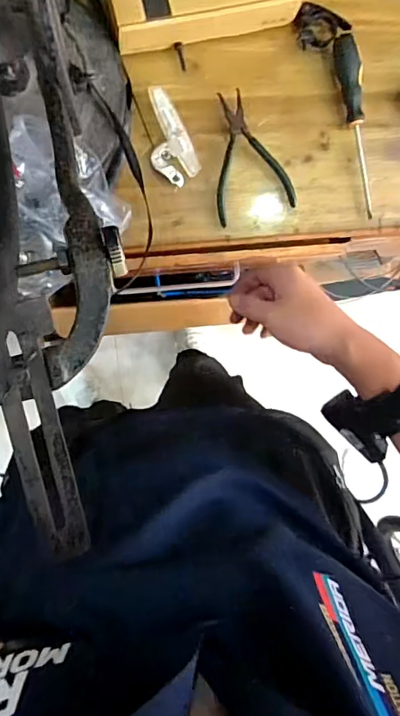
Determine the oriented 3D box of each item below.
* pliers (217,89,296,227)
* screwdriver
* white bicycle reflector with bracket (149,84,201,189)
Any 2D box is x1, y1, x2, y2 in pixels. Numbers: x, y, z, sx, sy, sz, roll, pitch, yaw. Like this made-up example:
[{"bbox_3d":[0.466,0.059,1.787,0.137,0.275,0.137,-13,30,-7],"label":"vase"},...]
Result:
[{"bbox_3d":[0.052,-0.253,0.614,0.098,0.023,0.150,-19,98,-6],"label":"pliers"},{"bbox_3d":[0.200,-0.293,0.623,0.026,0.034,0.217,-12,97,-7],"label":"screwdriver"},{"bbox_3d":[-0.042,-0.270,0.599,0.051,0.021,0.114,-26,98,-5],"label":"white bicycle reflector with bracket"}]

